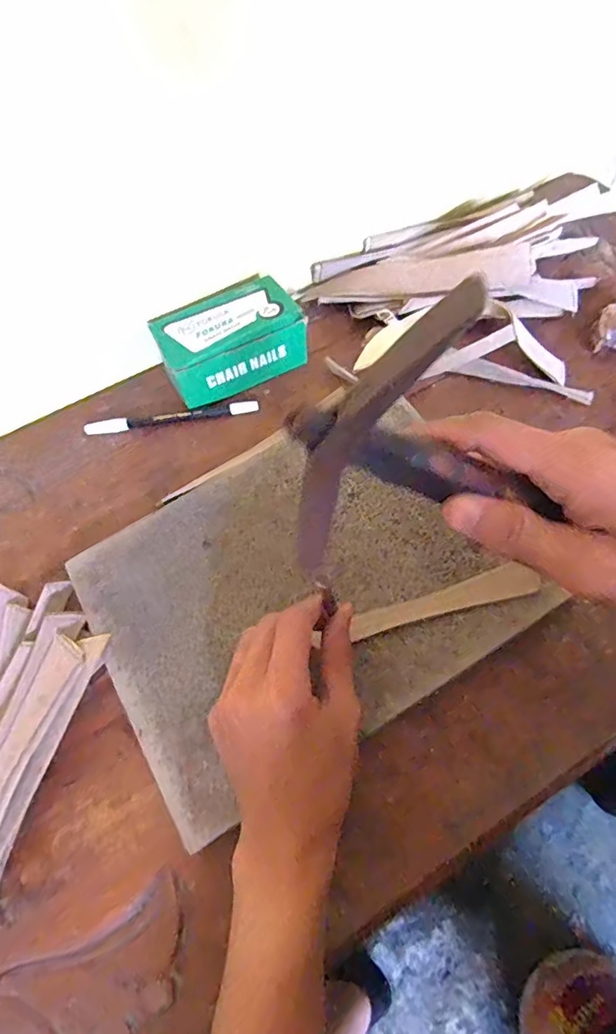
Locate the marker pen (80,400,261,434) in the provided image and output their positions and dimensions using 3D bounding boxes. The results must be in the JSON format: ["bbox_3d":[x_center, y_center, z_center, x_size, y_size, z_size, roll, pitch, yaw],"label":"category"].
[{"bbox_3d":[-0.117,-0.085,0.451,0.147,0.010,0.010,-8,62,0],"label":"marker pen"}]

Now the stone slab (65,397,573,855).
[{"bbox_3d":[-0.004,0.046,0.372,0.274,0.021,0.212,-30,64,-11],"label":"stone slab"}]

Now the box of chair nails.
[{"bbox_3d":[-0.069,-0.153,0.460,0.118,0.051,0.083,-26,64,-10],"label":"box of chair nails"}]

